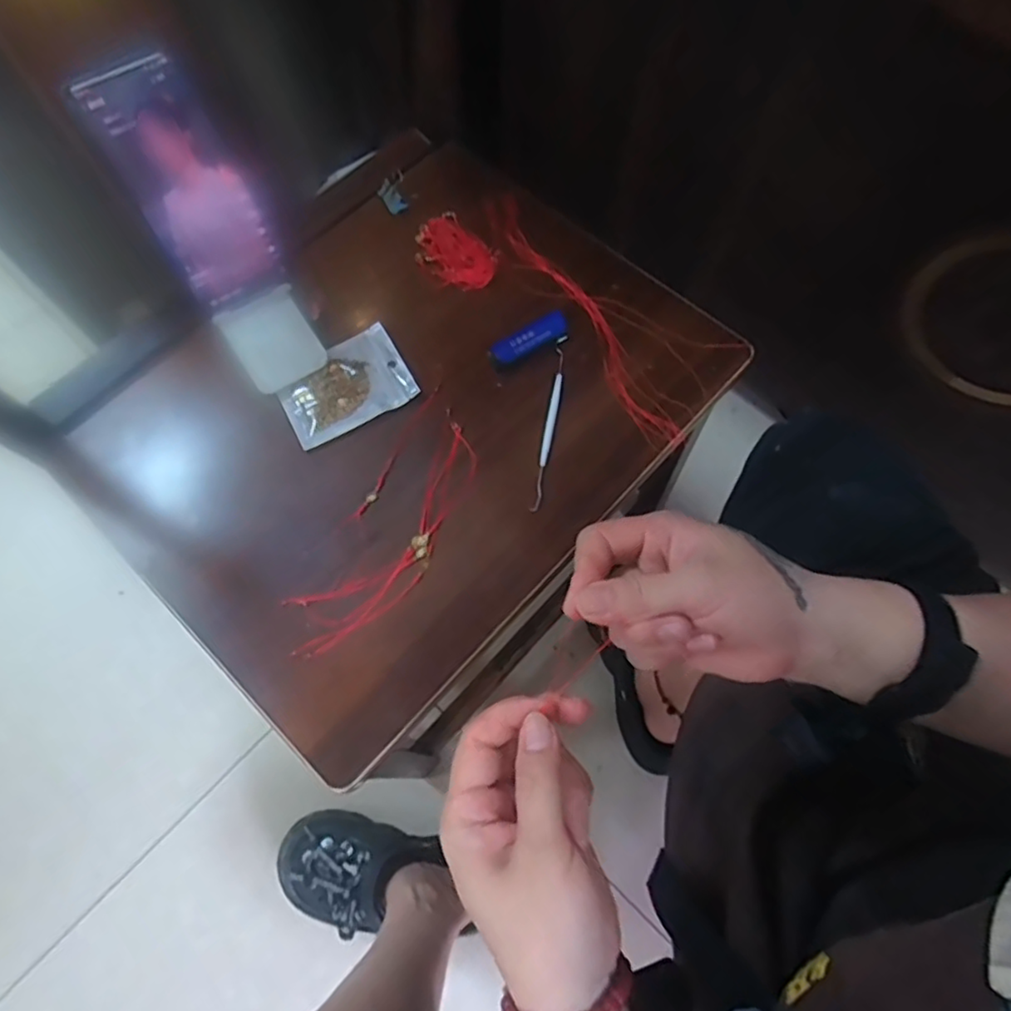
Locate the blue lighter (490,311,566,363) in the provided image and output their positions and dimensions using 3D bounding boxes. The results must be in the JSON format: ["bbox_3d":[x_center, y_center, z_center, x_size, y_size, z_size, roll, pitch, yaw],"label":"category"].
[{"bbox_3d":[0.021,-0.142,0.540,0.067,0.014,0.023,-30,73,-12],"label":"blue lighter"}]

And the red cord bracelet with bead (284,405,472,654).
[{"bbox_3d":[-0.083,0.025,0.484,0.067,0.006,0.212,37,72,11],"label":"red cord bracelet with bead"}]

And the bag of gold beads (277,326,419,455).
[{"bbox_3d":[-0.136,-0.102,0.533,0.105,0.013,0.082,-28,73,-12],"label":"bag of gold beads"}]

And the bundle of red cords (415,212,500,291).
[{"bbox_3d":[-0.046,-0.232,0.580,0.086,0.010,0.059,39,73,12],"label":"bundle of red cords"}]

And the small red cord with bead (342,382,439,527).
[{"bbox_3d":[-0.087,-0.043,0.513,0.013,0.004,0.140,27,71,8],"label":"small red cord with bead"}]

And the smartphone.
[{"bbox_3d":[-0.225,-0.224,0.455,0.072,0.157,0.009,-28,34,-7],"label":"smartphone"}]

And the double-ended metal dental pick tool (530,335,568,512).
[{"bbox_3d":[0.037,-0.069,0.515,0.010,0.011,0.155,9,69,1],"label":"double-ended metal dental pick tool"}]

